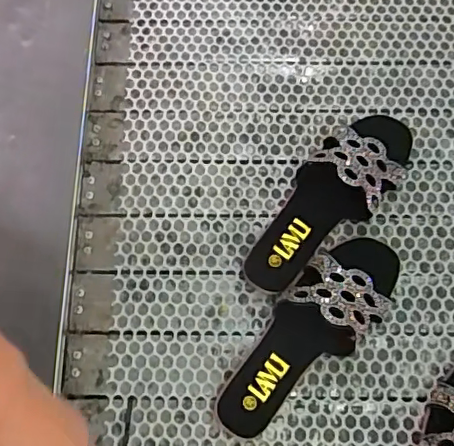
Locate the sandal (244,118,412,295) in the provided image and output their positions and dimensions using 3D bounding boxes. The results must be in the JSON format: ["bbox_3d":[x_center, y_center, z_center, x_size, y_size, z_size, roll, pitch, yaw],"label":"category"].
[{"bbox_3d":[0.114,-0.030,0.603,0.091,0.058,0.250,40,78,13],"label":"sandal"}]

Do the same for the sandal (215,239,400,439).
[{"bbox_3d":[0.084,0.108,0.560,0.085,0.062,0.242,41,78,13],"label":"sandal"}]

